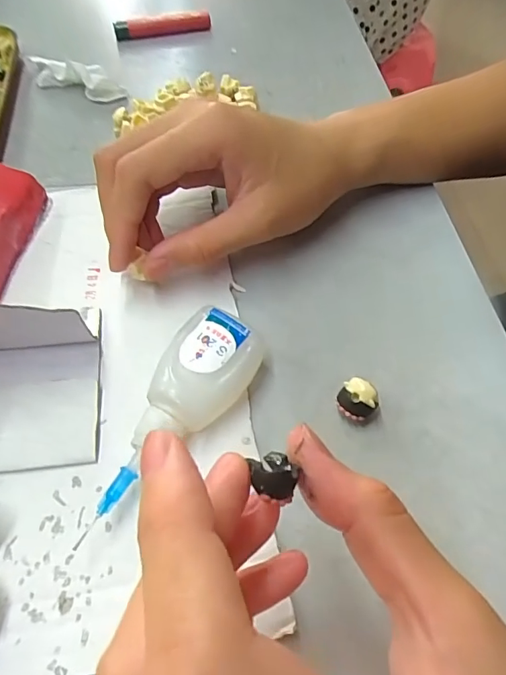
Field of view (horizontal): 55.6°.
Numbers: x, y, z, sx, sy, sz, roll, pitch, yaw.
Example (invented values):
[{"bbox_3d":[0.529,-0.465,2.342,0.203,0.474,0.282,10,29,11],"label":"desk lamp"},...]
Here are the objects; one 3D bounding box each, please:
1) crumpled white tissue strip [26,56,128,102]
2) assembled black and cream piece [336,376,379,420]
[{"bbox_3d":[-0.128,-0.184,0.340,0.075,0.027,0.013,19,56,10],"label":"crumpled white tissue strip"},{"bbox_3d":[0.044,0.027,0.202,0.016,0.017,0.014,25,59,16],"label":"assembled black and cream piece"}]

